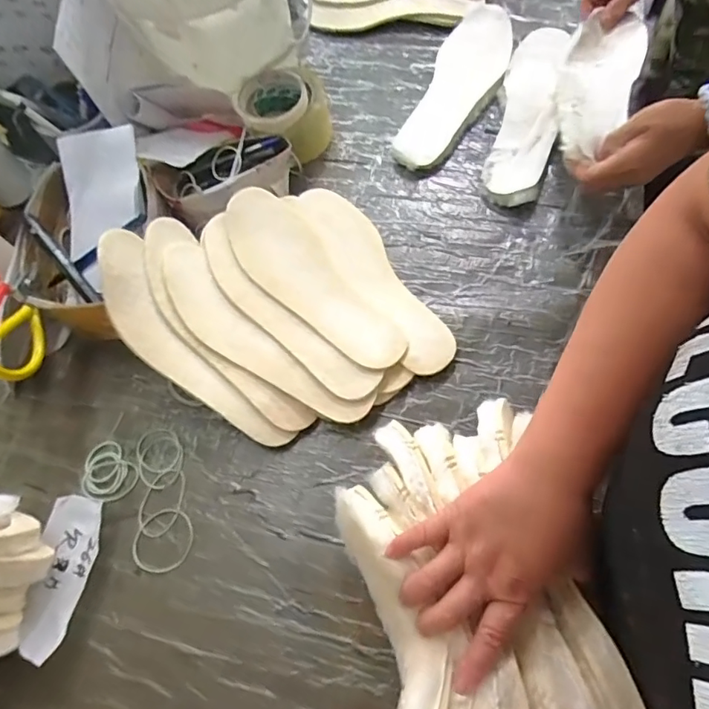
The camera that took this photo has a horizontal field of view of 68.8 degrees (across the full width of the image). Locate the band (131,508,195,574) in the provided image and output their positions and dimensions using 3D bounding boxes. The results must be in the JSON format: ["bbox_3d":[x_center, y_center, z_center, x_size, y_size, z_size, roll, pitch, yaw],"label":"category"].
[{"bbox_3d":[-0.188,0.183,0.510,0.058,0.004,0.060,-2,67,5],"label":"band"}]

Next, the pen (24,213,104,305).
[{"bbox_3d":[-0.314,-0.100,0.556,0.014,0.014,0.125,-39,83,-13],"label":"pen"}]

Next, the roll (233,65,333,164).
[{"bbox_3d":[-0.087,-0.303,0.658,0.112,0.070,0.103,-11,66,1],"label":"roll"}]

